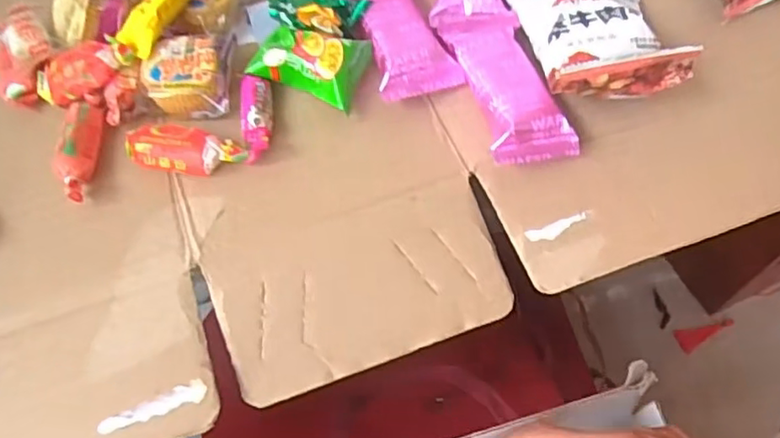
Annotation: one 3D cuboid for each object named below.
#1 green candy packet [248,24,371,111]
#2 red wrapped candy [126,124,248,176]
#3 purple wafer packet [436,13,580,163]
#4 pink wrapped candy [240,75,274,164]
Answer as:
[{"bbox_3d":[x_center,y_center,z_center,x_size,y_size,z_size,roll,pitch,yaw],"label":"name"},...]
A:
[{"bbox_3d":[-0.043,-0.084,0.337,0.056,0.025,0.042,15,61,10],"label":"green candy packet"},{"bbox_3d":[-0.102,-0.035,0.315,0.057,0.015,0.022,6,60,5],"label":"red wrapped candy"},{"bbox_3d":[0.060,-0.070,0.333,0.041,0.025,0.094,-14,60,-7],"label":"purple wafer packet"},{"bbox_3d":[-0.069,-0.052,0.327,0.015,0.012,0.052,-7,59,-3],"label":"pink wrapped candy"}]

